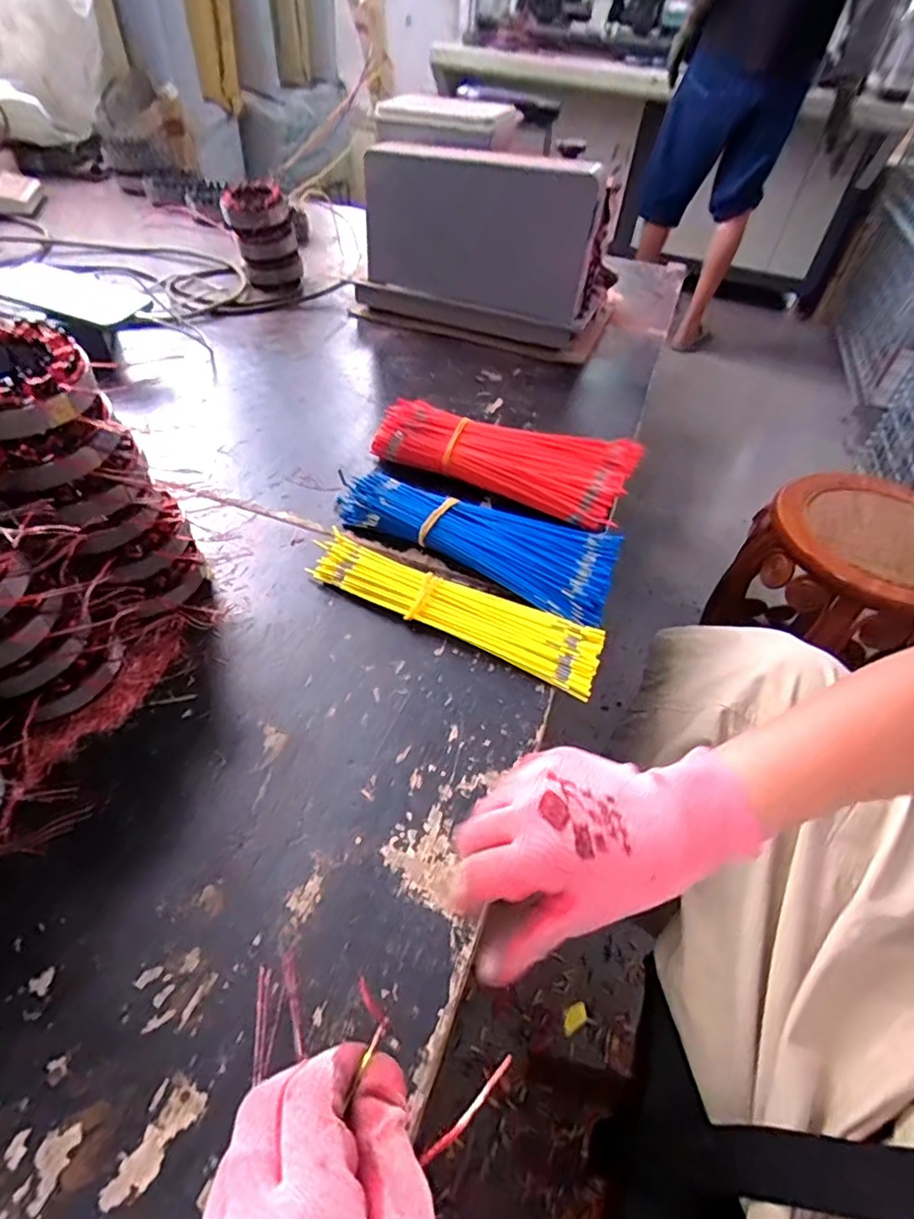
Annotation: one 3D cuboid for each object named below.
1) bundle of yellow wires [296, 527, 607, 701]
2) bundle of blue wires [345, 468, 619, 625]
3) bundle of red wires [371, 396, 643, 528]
[{"bbox_3d":[-0.002,-0.004,0.468,0.240,0.018,0.060,23,50,15],"label":"bundle of yellow wires"},{"bbox_3d":[0.018,-0.069,0.517,0.249,0.033,0.090,26,51,17],"label":"bundle of blue wires"},{"bbox_3d":[0.046,-0.149,0.577,0.244,0.054,0.104,21,49,12],"label":"bundle of red wires"}]

